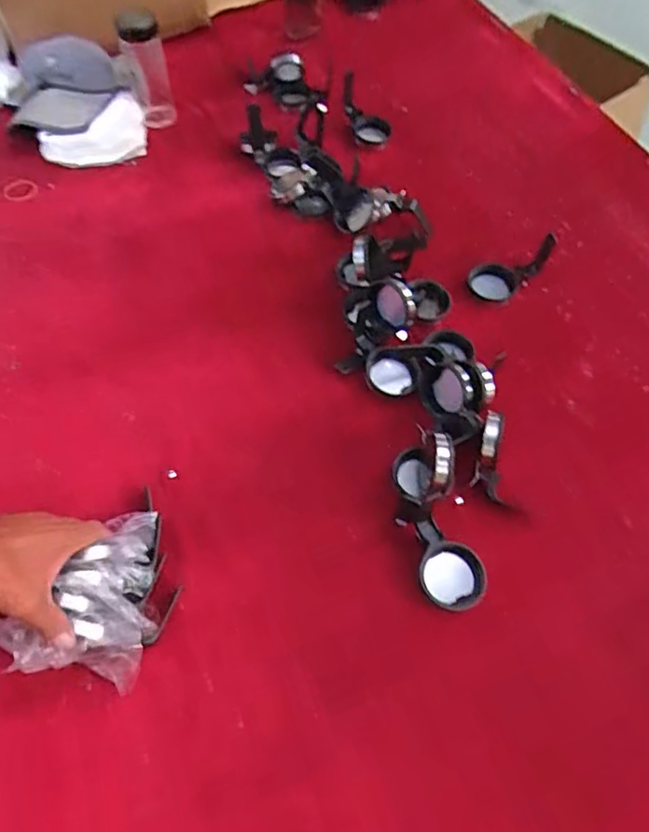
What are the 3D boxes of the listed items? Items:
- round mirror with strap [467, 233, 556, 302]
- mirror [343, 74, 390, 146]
[{"bbox_3d":[0.281,-0.216,0.825,0.133,0.036,0.063,-27,62,3],"label":"round mirror with strap"},{"bbox_3d":[0.066,-0.553,1.009,0.067,0.037,0.156,-21,78,-15],"label":"mirror"}]

